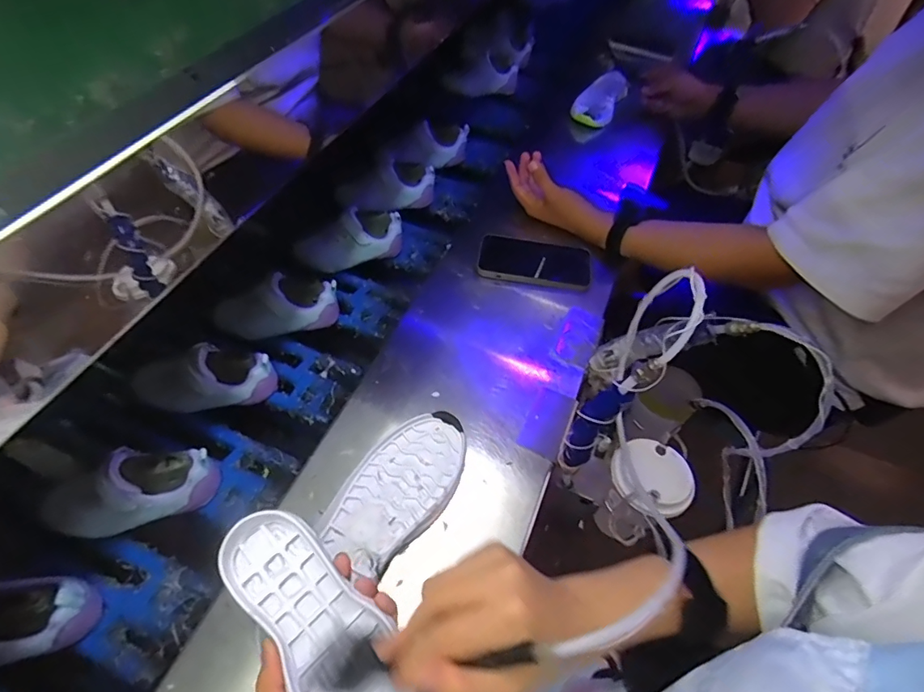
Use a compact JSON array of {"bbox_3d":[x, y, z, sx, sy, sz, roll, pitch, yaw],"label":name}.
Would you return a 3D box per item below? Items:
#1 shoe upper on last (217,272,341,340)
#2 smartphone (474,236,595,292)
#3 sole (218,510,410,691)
[{"bbox_3d":[-0.248,-0.049,0.642,0.159,0.077,0.064,2,53,2],"label":"shoe upper on last"},{"bbox_3d":[0.103,-0.118,0.687,0.159,0.016,0.088,7,53,6],"label":"smartphone"},{"bbox_3d":[-0.092,0.180,0.308,0.062,0.023,0.162,-34,70,-22],"label":"sole"}]

